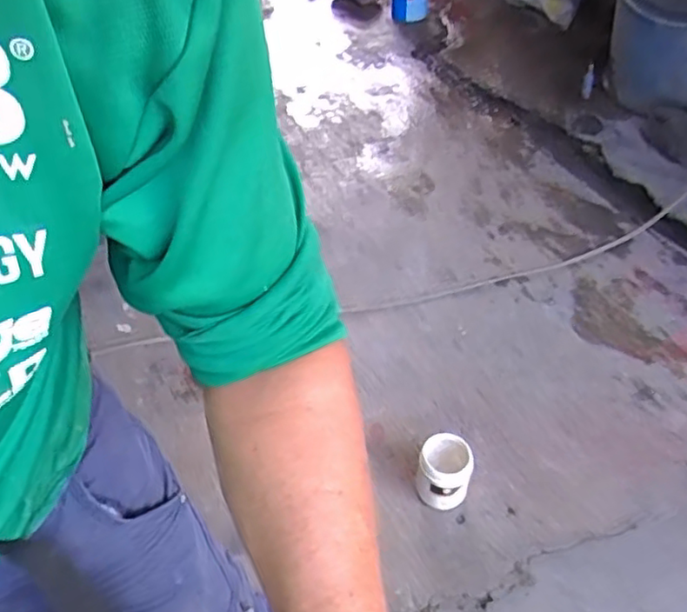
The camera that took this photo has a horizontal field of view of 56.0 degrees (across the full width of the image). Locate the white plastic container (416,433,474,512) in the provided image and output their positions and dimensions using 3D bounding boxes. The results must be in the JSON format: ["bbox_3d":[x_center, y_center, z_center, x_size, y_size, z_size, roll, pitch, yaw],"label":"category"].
[{"bbox_3d":[0.202,0.330,1.291,0.105,0.154,0.119,5,48,8],"label":"white plastic container"}]

